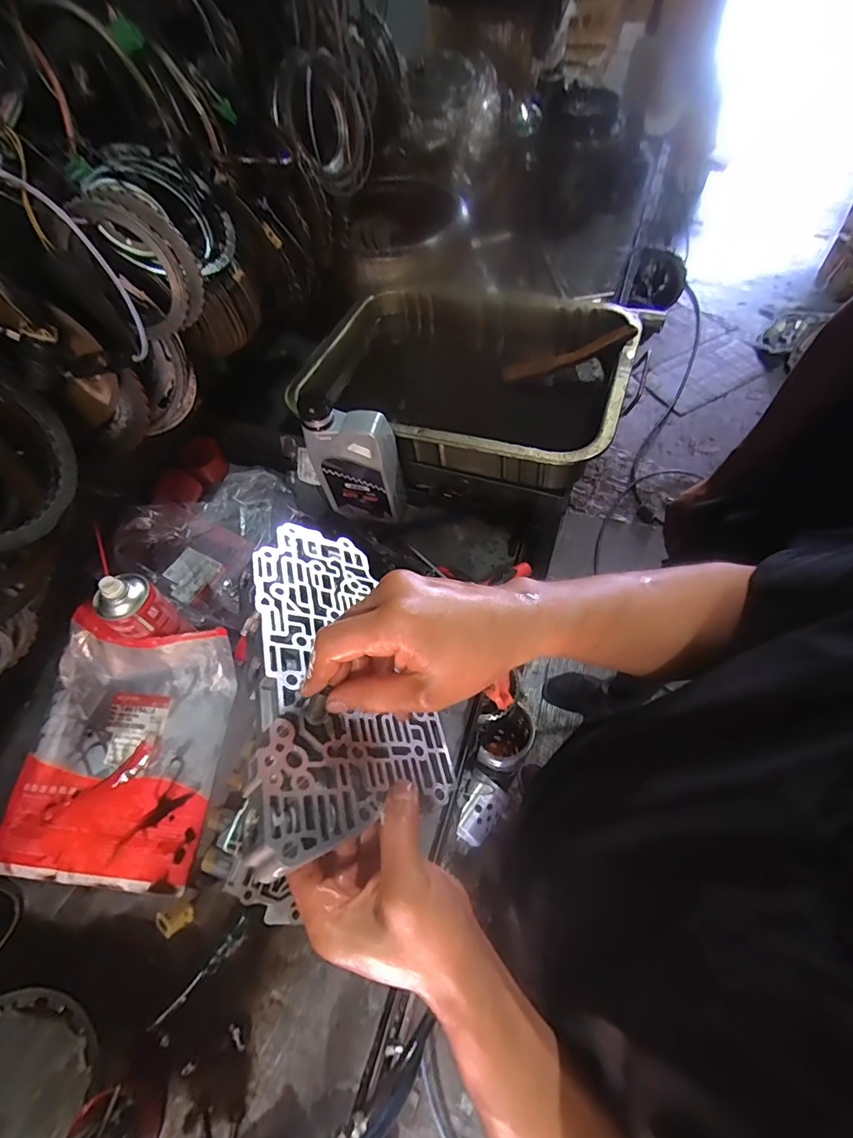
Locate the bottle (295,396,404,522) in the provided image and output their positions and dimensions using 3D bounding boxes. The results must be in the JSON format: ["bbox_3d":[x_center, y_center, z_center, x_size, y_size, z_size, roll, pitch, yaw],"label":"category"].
[{"bbox_3d":[-0.101,-0.155,0.696,0.118,0.197,0.062,11,61,10],"label":"bottle"}]

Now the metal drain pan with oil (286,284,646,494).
[{"bbox_3d":[0.061,-0.307,0.794,0.488,0.125,0.375,16,62,12],"label":"metal drain pan with oil"}]

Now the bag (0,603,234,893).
[{"bbox_3d":[-0.390,0.211,0.600,0.254,0.099,0.300,5,60,6],"label":"bag"}]

